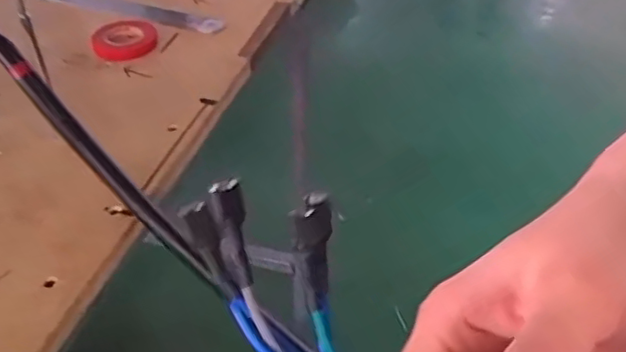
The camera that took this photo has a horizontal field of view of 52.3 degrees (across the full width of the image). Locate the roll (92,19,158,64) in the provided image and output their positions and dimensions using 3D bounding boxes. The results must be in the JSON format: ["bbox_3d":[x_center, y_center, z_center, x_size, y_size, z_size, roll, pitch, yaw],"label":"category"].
[{"bbox_3d":[-0.184,-0.136,0.625,0.060,0.021,0.068,-8,39,-11],"label":"roll"}]

